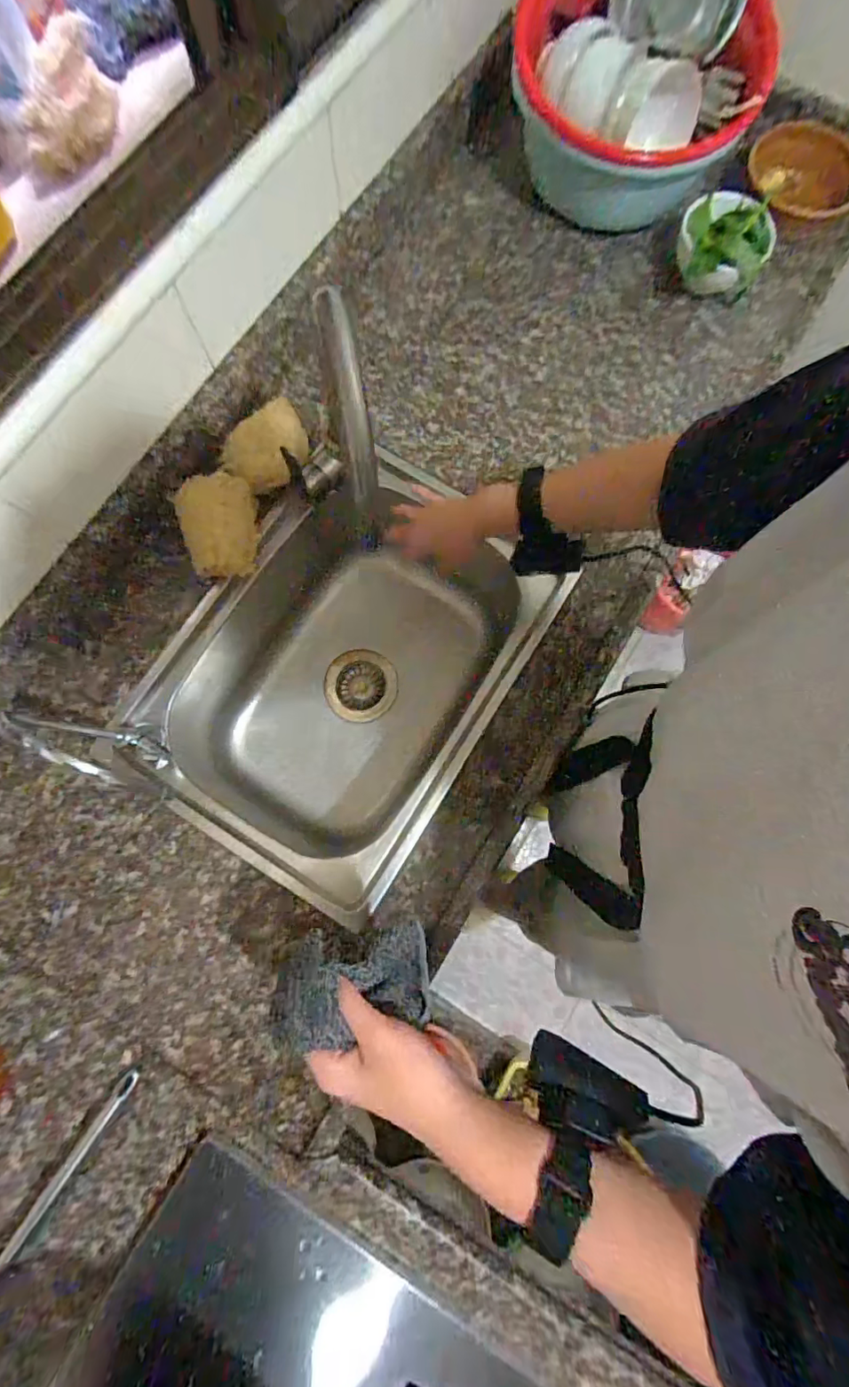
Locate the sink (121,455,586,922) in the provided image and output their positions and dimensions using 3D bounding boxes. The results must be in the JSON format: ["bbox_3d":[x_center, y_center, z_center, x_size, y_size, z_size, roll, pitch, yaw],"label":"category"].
[{"bbox_3d":[-0.092,-0.027,0.682,0.334,0.230,0.469,32,80,5],"label":"sink"}]

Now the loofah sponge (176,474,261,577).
[{"bbox_3d":[-0.229,-0.187,0.585,0.079,0.023,0.105,-13,105,-24],"label":"loofah sponge"}]

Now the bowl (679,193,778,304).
[{"bbox_3d":[0.371,-0.555,0.656,0.107,0.072,0.106,0,79,-1],"label":"bowl"}]

